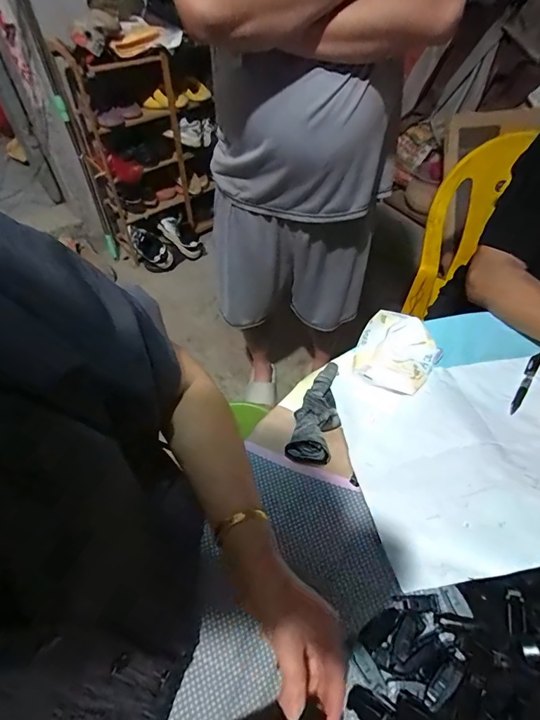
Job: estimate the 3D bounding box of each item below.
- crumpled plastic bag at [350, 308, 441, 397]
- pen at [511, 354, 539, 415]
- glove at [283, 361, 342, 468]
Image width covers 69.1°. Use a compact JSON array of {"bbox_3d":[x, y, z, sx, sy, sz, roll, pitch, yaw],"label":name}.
[{"bbox_3d":[0.194,-0.011,0.616,0.120,0.039,0.143,32,59,23],"label":"crumpled plastic bag"},{"bbox_3d":[0.392,0.033,0.602,0.016,0.011,0.138,32,60,23],"label":"pen"},{"bbox_3d":[0.069,0.067,0.548,0.061,0.045,0.151,12,54,11],"label":"glove"}]

